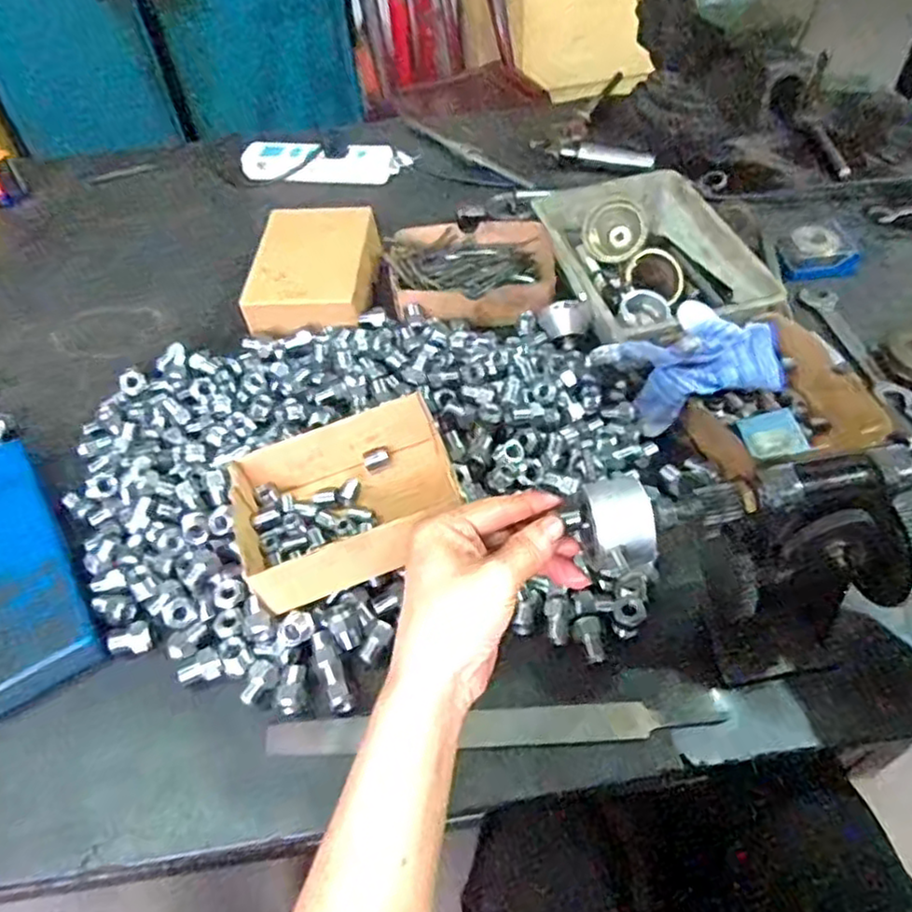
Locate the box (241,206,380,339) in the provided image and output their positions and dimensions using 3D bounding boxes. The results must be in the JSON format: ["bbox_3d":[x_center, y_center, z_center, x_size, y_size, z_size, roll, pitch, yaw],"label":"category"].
[{"bbox_3d":[-0.150,-0.197,0.738,0.124,0.055,0.169,1,50,4],"label":"box"}]

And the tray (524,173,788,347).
[{"bbox_3d":[0.194,-0.209,0.718,0.175,0.055,0.253,-11,50,-7],"label":"tray"}]

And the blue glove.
[{"bbox_3d":[0.214,-0.085,0.603,0.168,0.073,0.079,-12,50,-7],"label":"blue glove"}]

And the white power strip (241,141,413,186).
[{"bbox_3d":[-0.182,-0.390,0.930,0.224,0.035,0.061,8,51,10],"label":"white power strip"}]

